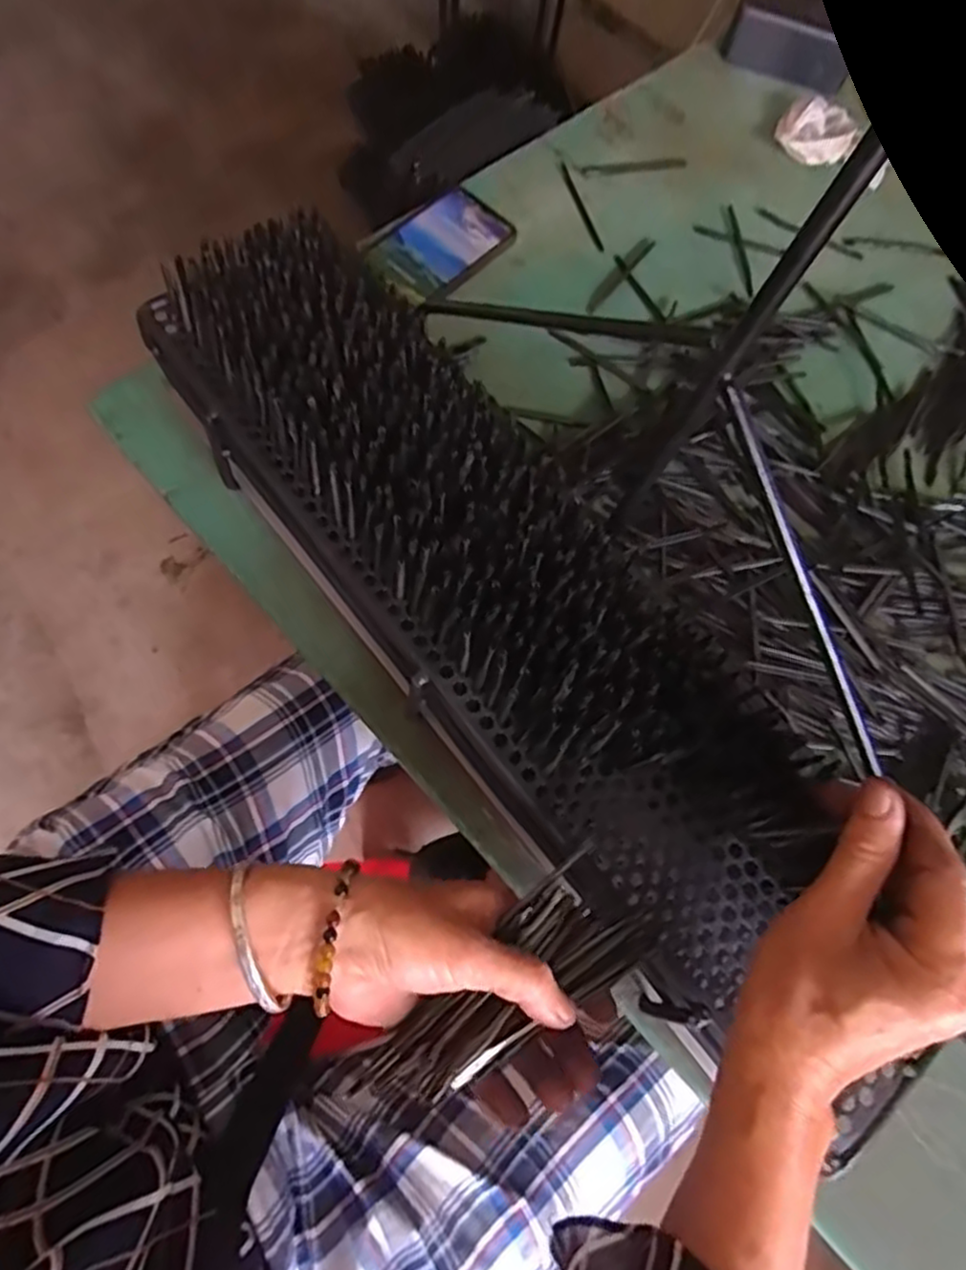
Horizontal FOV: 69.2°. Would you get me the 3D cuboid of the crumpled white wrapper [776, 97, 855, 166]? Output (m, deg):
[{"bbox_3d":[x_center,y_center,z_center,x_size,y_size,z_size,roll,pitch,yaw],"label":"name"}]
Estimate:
[{"bbox_3d":[0.321,-0.486,0.675,0.072,0.024,0.060,21,69,2],"label":"crumpled white wrapper"}]

